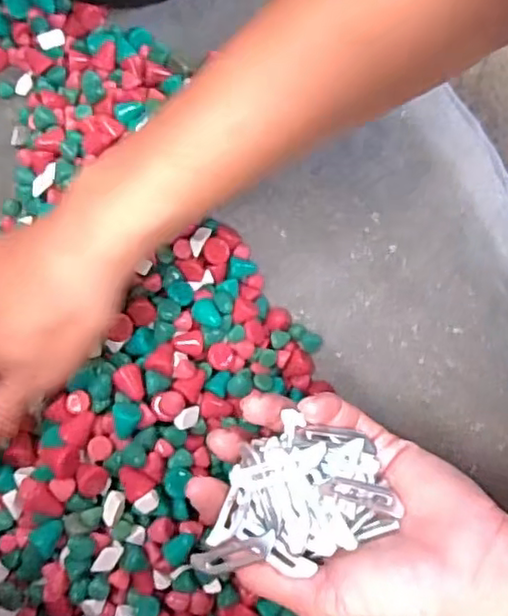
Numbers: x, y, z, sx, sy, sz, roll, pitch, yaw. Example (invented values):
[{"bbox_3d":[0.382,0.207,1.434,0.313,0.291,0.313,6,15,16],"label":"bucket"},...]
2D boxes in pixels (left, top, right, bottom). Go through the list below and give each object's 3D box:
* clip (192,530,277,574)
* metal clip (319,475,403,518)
[{"bbox_3d":[-0.009,0.100,0.256,0.038,0.006,0.010,-23,75,14],"label":"clip"},{"bbox_3d":[0.043,0.076,0.260,0.034,0.007,0.010,19,74,-10],"label":"metal clip"}]

